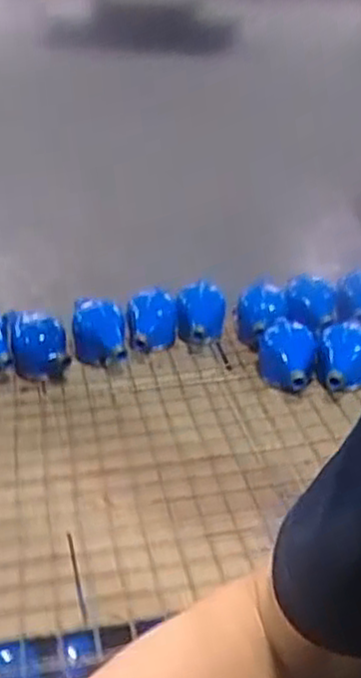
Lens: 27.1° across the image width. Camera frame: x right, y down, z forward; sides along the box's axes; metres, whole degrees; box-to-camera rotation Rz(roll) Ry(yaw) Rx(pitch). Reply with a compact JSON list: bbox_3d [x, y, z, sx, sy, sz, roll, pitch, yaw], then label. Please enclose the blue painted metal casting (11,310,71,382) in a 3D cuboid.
[{"bbox_3d":[-0.204,0.021,1.088,0.079,0.086,0.082,-5,31,-13],"label":"blue painted metal casting"}]

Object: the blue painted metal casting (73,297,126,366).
[{"bbox_3d":[-0.124,-0.007,1.131,0.078,0.087,0.072,-1,30,-6],"label":"blue painted metal casting"}]

